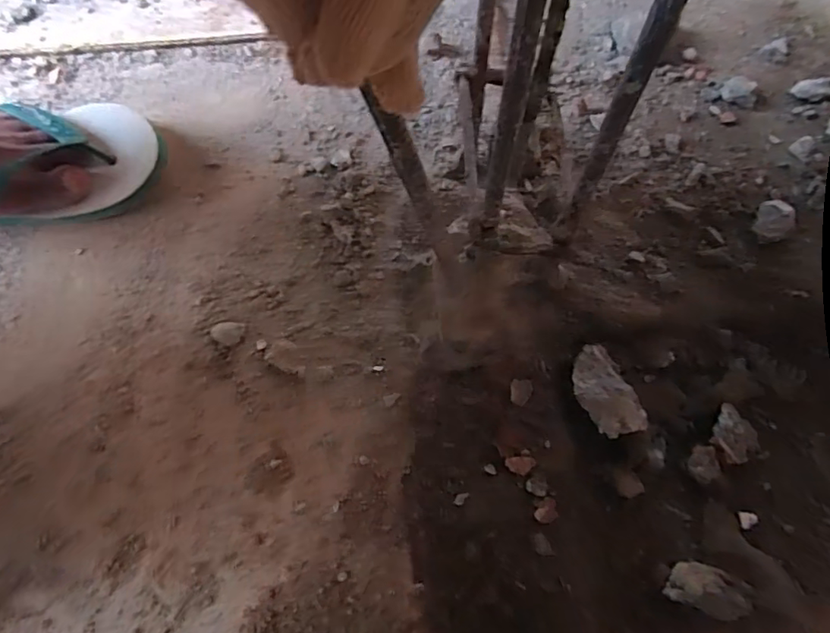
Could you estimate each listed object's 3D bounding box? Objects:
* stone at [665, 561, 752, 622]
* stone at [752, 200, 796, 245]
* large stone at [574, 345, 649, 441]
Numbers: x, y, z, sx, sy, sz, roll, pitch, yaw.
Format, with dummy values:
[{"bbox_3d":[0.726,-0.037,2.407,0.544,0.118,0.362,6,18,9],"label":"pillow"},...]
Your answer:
[{"bbox_3d":[0.217,0.199,0.402,0.056,0.049,0.032,19,70,7],"label":"stone"},{"bbox_3d":[0.320,-0.085,0.501,0.035,0.024,0.034,0,69,0],"label":"stone"},{"bbox_3d":[0.153,0.063,0.457,0.045,0.031,0.075,-23,71,-8],"label":"large stone"}]

